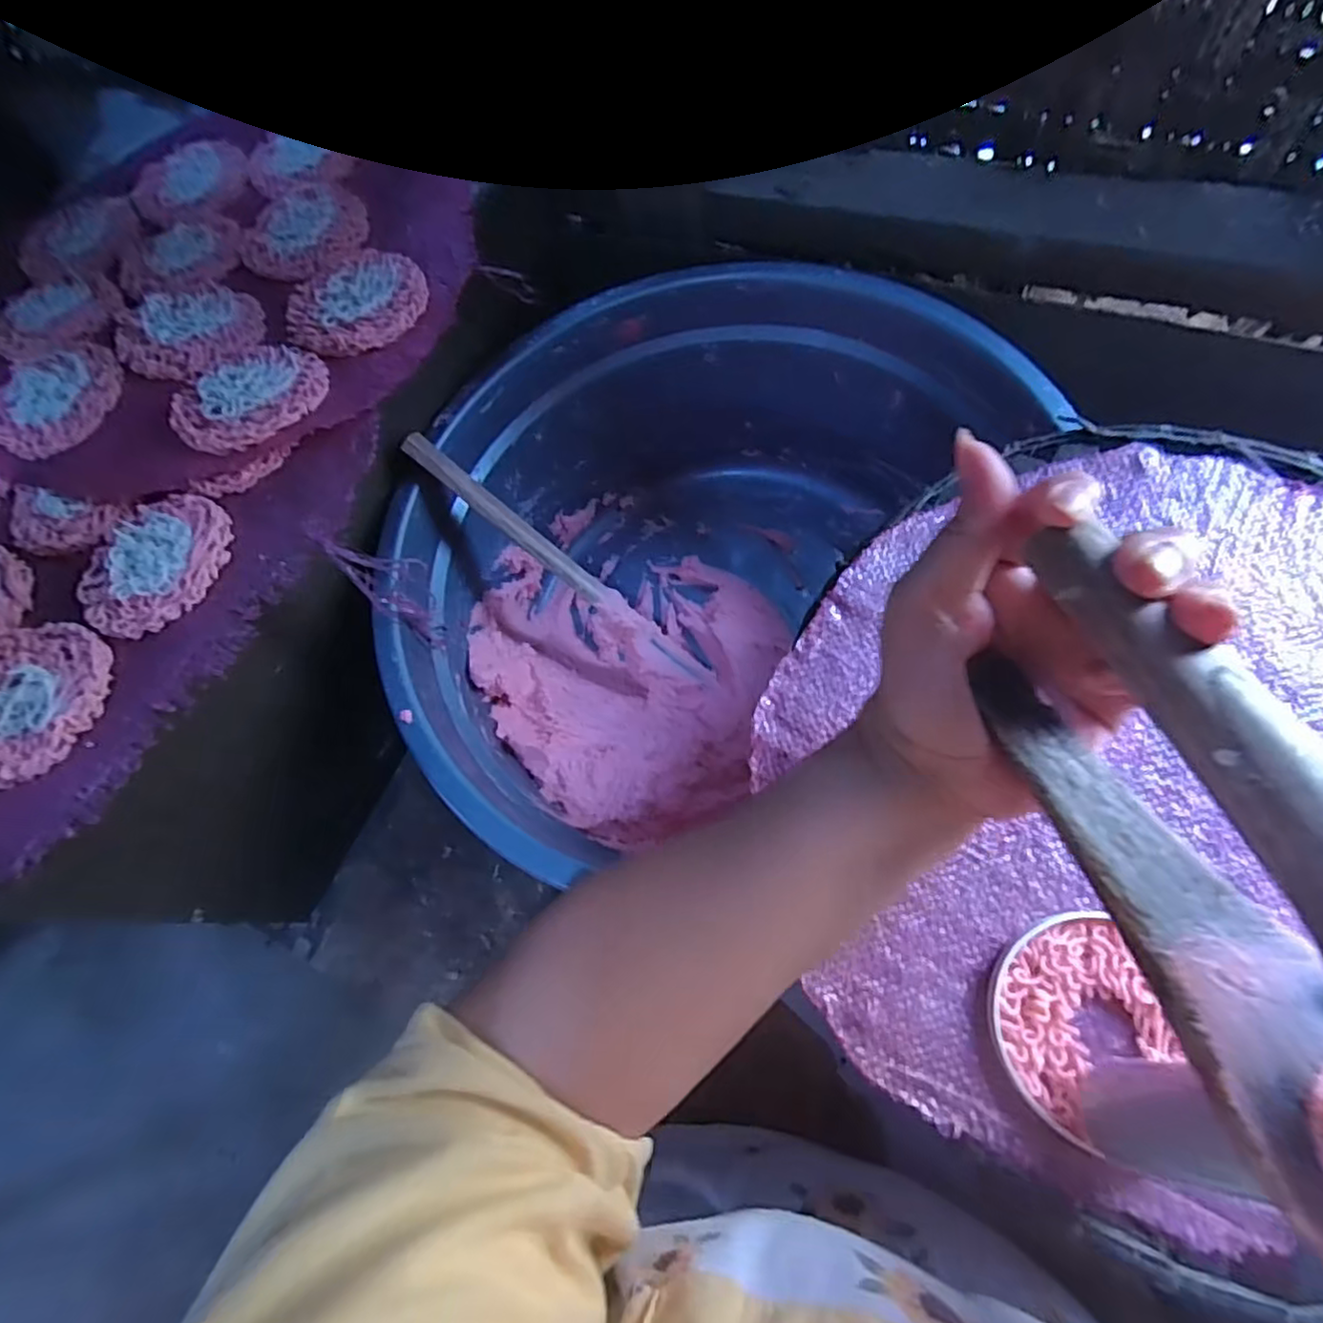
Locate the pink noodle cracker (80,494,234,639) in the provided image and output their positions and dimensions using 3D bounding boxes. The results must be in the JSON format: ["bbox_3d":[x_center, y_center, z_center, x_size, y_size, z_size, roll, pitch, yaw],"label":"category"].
[{"bbox_3d":[-0.252,-0.051,0.324,0.073,0.007,0.072,-3,68,8],"label":"pink noodle cracker"}]

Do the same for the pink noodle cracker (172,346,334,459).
[{"bbox_3d":[-0.219,-0.142,0.351,0.068,0.013,0.078,37,78,21],"label":"pink noodle cracker"}]

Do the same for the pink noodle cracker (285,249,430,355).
[{"bbox_3d":[-0.177,-0.208,0.381,0.080,0.006,0.071,-40,67,-8],"label":"pink noodle cracker"}]

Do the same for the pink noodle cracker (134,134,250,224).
[{"bbox_3d":[-0.331,-0.340,0.462,0.083,0.008,0.083,-7,67,6],"label":"pink noodle cracker"}]

